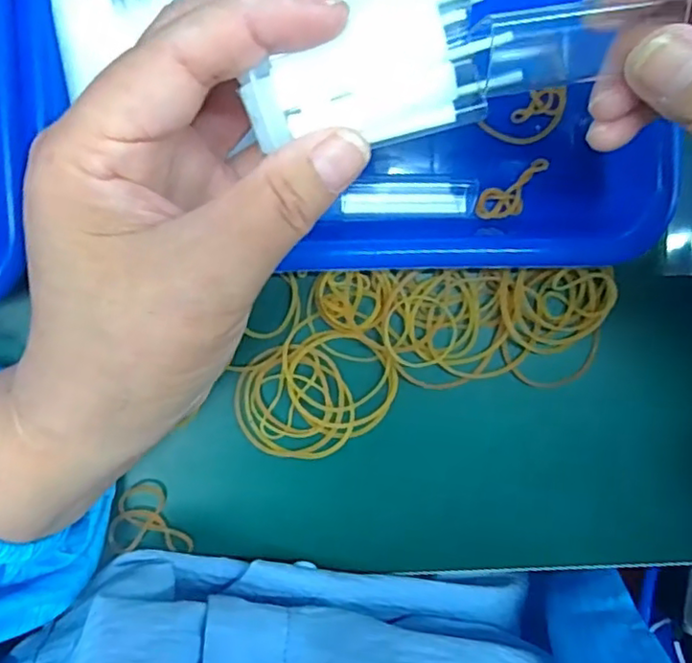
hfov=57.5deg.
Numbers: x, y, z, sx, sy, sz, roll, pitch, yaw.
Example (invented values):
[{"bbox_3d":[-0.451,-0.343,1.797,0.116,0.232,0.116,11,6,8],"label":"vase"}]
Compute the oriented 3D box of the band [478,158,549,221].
[{"bbox_3d":[0.072,-0.058,0.263,0.035,0.004,0.015,-31,97,-4],"label":"band"}]

